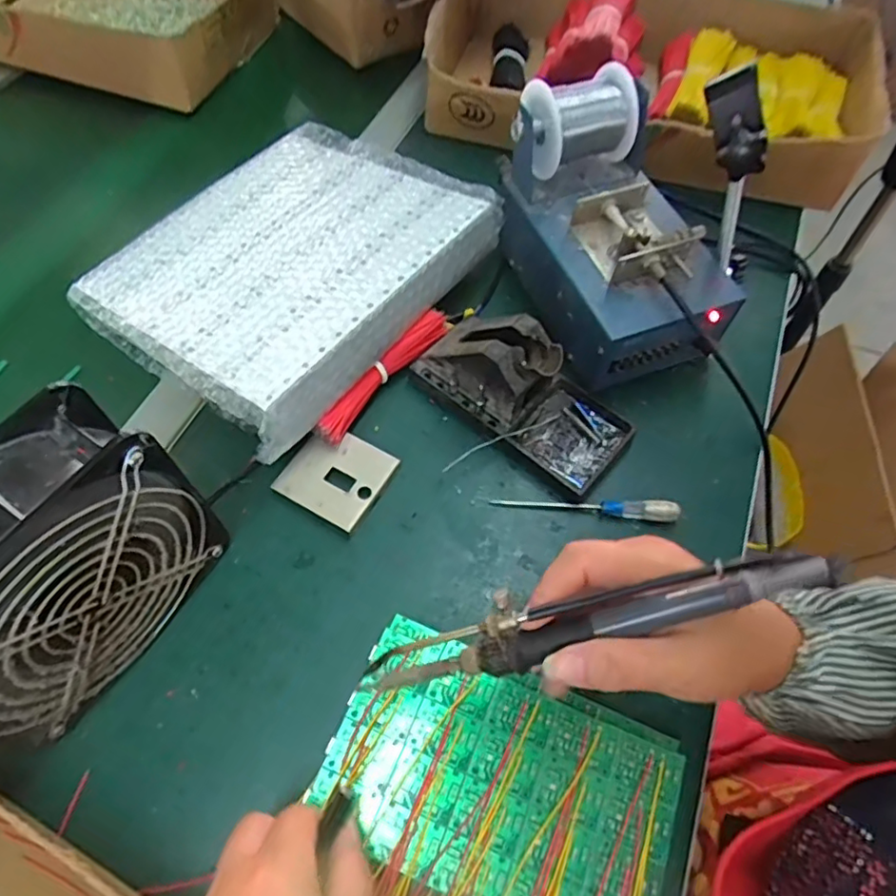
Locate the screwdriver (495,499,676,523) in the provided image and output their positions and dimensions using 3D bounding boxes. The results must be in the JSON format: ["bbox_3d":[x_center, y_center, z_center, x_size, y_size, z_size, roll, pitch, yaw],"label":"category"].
[{"bbox_3d":[0.094,0.041,0.410,0.124,0.012,0.012,4,59,1],"label":"screwdriver"}]

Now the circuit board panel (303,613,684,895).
[{"bbox_3d":[0.026,0.171,0.309,0.172,0.004,0.106,21,61,11],"label":"circuit board panel"}]

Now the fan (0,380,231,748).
[{"bbox_3d":[-0.198,0.068,0.306,0.062,0.150,0.147,28,62,14],"label":"fan"}]

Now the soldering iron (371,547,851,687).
[{"bbox_3d":[0.055,0.074,0.258,0.203,0.025,0.025,-20,59,15],"label":"soldering iron"}]

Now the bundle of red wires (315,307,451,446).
[{"bbox_3d":[-0.043,-0.061,0.443,0.016,0.029,0.143,32,63,16],"label":"bundle of red wires"}]

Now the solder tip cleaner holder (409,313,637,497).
[{"bbox_3d":[0.057,-0.048,0.429,0.155,0.070,0.071,37,65,19],"label":"solder tip cleaner holder"}]

